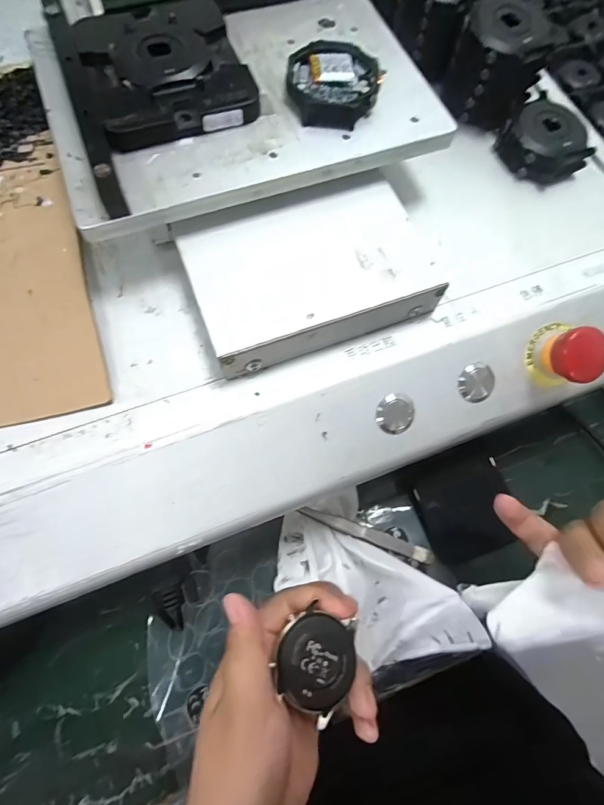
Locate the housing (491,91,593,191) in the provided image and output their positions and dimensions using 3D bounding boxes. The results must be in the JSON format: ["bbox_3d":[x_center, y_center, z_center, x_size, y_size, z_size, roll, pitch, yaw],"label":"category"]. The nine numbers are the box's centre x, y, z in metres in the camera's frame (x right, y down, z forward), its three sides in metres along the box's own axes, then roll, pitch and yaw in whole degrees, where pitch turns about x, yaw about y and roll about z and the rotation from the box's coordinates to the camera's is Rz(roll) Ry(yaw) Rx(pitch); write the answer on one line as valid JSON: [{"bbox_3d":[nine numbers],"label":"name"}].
[{"bbox_3d":[0.152,-0.163,0.258,0.045,0.019,0.051,-40,76,-15],"label":"housing"}]

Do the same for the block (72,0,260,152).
[{"bbox_3d":[-0.072,-0.177,0.216,0.078,0.013,0.090,-18,73,-9],"label":"block"}]

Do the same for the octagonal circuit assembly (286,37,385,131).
[{"bbox_3d":[0.017,-0.170,0.219,0.049,0.009,0.052,6,71,-1],"label":"octagonal circuit assembly"}]

